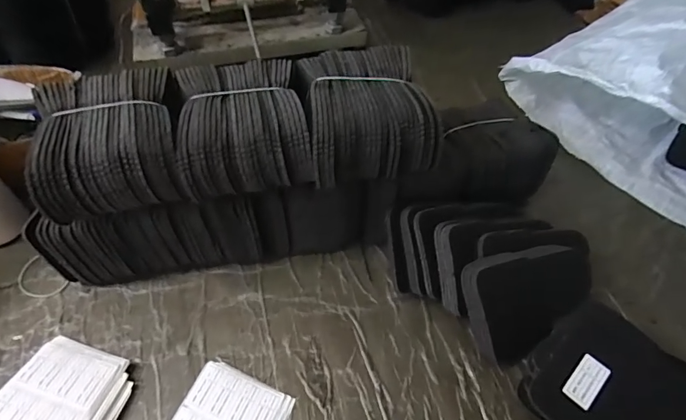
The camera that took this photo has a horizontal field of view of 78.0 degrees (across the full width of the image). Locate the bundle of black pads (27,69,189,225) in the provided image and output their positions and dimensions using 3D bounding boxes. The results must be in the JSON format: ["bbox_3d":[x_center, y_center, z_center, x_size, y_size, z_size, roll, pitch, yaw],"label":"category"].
[{"bbox_3d":[-0.206,-0.063,0.385,0.117,0.058,0.127,-12,54,-12],"label":"bundle of black pads"}]

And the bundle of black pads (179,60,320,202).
[{"bbox_3d":[-0.094,-0.082,0.403,0.109,0.055,0.127,-7,53,-8],"label":"bundle of black pads"}]

